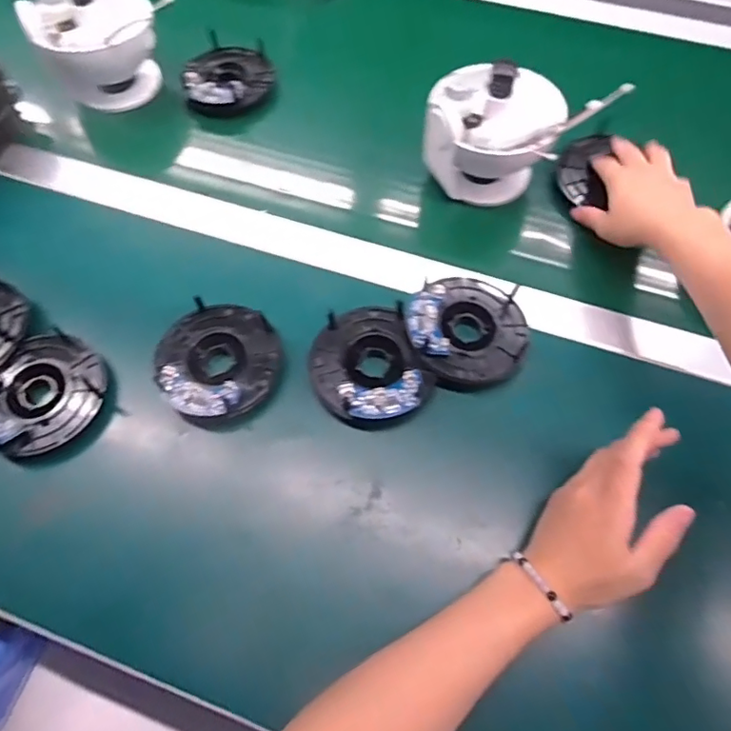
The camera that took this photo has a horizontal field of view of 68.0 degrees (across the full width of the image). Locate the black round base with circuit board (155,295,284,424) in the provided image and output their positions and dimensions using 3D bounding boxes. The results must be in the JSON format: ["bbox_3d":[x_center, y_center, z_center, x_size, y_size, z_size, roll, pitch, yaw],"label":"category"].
[{"bbox_3d":[-0.120,-0.006,0.446,0.097,0.026,0.102,0,64,-1],"label":"black round base with circuit board"}]

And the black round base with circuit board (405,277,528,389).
[{"bbox_3d":[0.086,-0.033,0.454,0.098,0.027,0.099,0,64,-1],"label":"black round base with circuit board"}]

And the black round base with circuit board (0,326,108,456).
[{"bbox_3d":[-0.262,0.018,0.434,0.092,0.025,0.096,0,64,-1],"label":"black round base with circuit board"}]

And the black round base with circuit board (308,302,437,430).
[{"bbox_3d":[0.003,0.002,0.441,0.089,0.026,0.105,-24,66,-12],"label":"black round base with circuit board"}]

